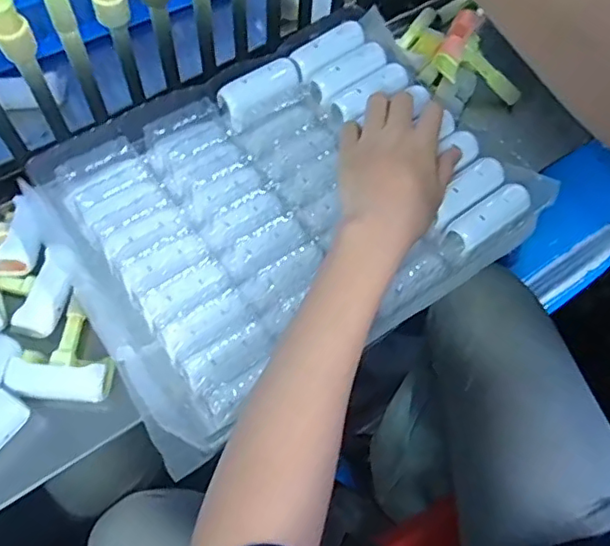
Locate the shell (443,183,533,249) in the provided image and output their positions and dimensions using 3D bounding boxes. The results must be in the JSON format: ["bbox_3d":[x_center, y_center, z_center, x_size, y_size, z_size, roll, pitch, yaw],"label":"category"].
[{"bbox_3d":[0.155,-0.049,0.474,0.075,0.009,0.025,-31,69,-16],"label":"shell"}]

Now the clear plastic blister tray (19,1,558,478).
[{"bbox_3d":[-0.029,-0.075,0.495,0.354,0.043,0.312,-32,69,-17],"label":"clear plastic blister tray"}]

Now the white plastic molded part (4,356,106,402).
[{"bbox_3d":[-0.192,0.082,0.446,0.071,0.016,0.027,6,64,1],"label":"white plastic molded part"}]

